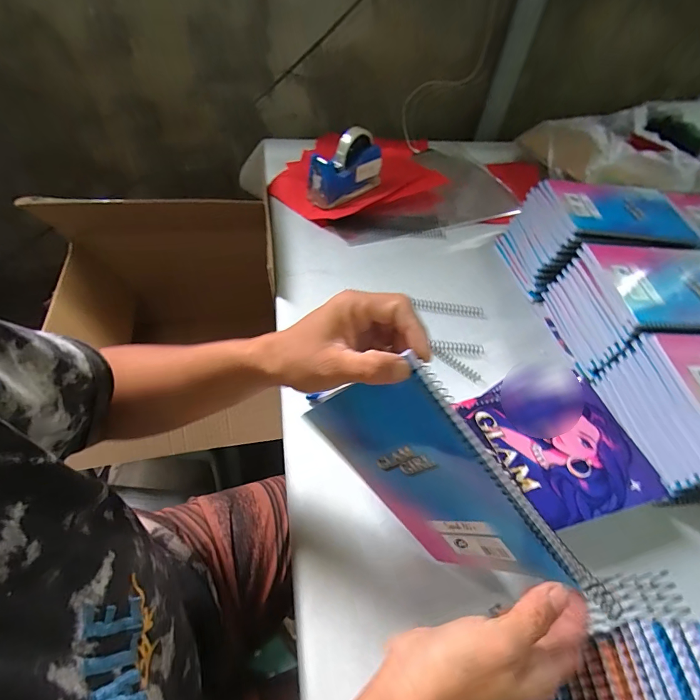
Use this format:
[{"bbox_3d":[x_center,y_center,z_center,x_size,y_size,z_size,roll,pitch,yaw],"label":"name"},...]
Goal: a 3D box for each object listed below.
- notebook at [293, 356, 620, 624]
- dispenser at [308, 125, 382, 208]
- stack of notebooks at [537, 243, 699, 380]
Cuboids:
[{"bbox_3d":[0.062,0.109,0.302,0.203,0.159,0.008,51,52,-4],"label":"notebook"},{"bbox_3d":[-0.008,-0.352,0.727,0.055,0.099,0.154,37,57,23],"label":"dispenser"},{"bbox_3d":[0.418,-0.054,0.534,0.210,0.112,0.163,2,51,-3],"label":"stack of notebooks"}]

